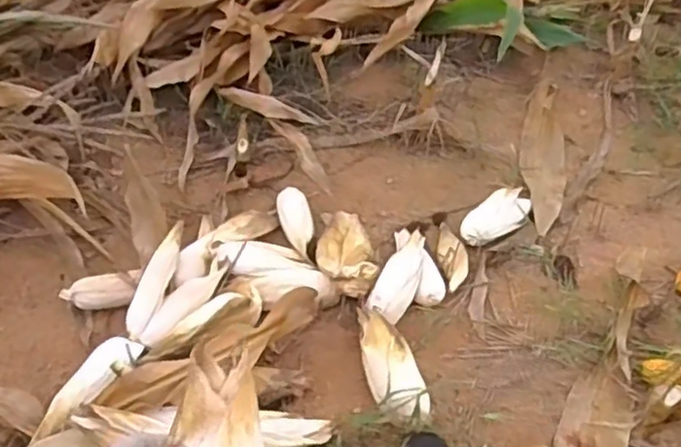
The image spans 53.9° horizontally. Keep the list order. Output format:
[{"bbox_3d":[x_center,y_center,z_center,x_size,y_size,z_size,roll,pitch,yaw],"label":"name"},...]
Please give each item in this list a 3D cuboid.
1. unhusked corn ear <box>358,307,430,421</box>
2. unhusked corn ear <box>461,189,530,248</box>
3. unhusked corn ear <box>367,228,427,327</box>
[{"bbox_3d":[0.072,0.219,1.046,0.072,0.064,0.204,-10,47,-15],"label":"unhusked corn ear"},{"bbox_3d":[0.311,-0.009,1.332,0.088,0.046,0.166,32,52,26],"label":"unhusked corn ear"},{"bbox_3d":[0.107,0.098,1.173,0.068,0.049,0.195,21,47,15],"label":"unhusked corn ear"}]

